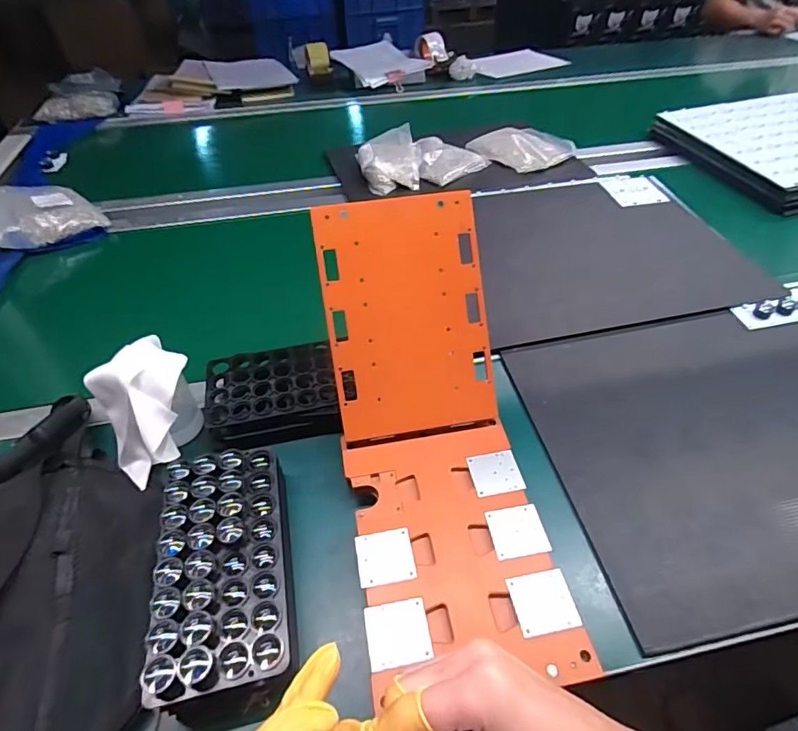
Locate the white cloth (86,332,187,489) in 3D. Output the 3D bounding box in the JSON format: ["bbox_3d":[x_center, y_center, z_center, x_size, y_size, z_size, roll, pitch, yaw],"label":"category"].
[{"bbox_3d":[-0.256,0.042,0.488,0.085,0.104,0.110,31,55,27],"label":"white cloth"}]

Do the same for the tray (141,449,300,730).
[{"bbox_3d":[-0.145,0.174,0.405,0.101,0.068,0.202,-12,48,-9],"label":"tray"}]

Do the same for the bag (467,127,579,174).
[{"bbox_3d":[0.244,-0.450,0.969,0.150,0.024,0.179,-33,54,-26],"label":"bag"}]

